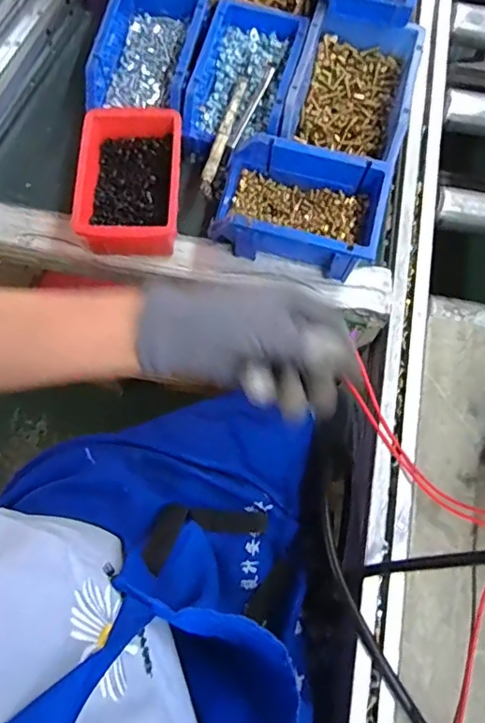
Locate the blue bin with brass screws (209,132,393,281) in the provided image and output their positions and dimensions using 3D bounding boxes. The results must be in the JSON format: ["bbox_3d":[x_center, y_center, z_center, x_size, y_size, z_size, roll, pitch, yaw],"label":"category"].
[{"bbox_3d":[0.058,-0.152,0.536,0.155,0.073,0.108,14,73,2],"label":"blue bin with brass screws"}]

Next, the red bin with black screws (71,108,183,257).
[{"bbox_3d":[-0.113,-0.183,0.550,0.097,0.054,0.158,1,73,-2],"label":"red bin with black screws"}]

